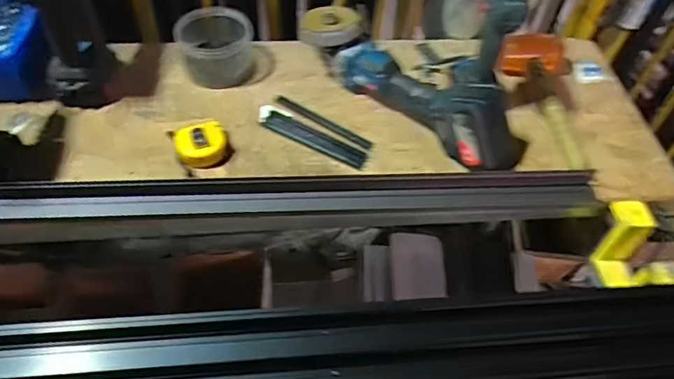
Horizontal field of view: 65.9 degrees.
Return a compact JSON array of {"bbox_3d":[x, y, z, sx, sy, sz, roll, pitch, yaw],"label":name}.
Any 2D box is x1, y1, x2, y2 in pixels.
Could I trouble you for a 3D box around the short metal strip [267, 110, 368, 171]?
[{"bbox_3d":[-0.033,-0.077,0.779,0.163,0.007,0.034,25,55,15],"label":"short metal strip"}]

